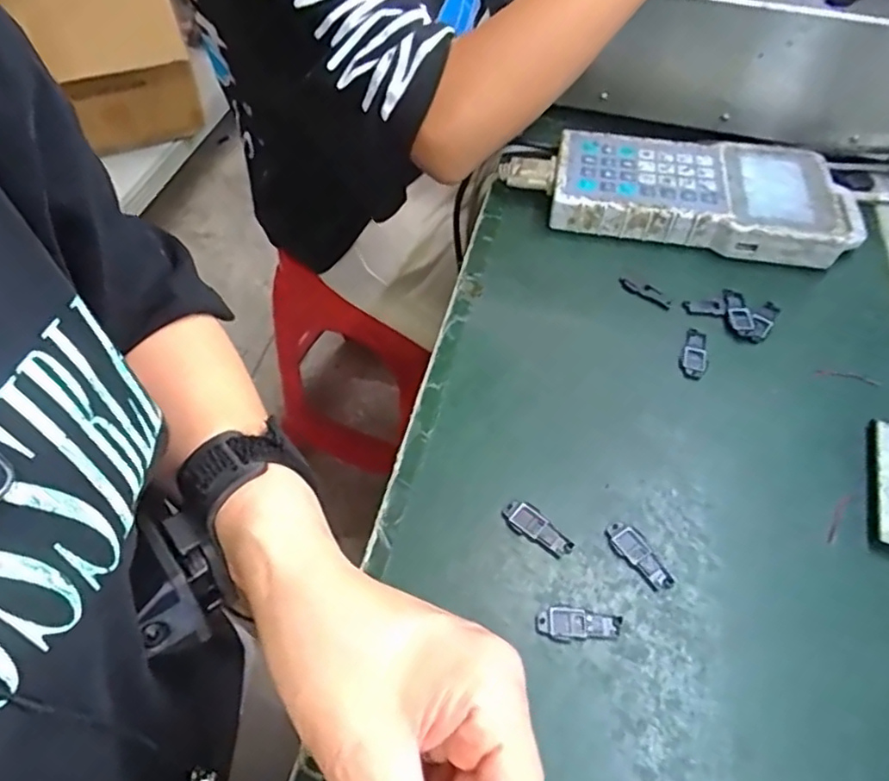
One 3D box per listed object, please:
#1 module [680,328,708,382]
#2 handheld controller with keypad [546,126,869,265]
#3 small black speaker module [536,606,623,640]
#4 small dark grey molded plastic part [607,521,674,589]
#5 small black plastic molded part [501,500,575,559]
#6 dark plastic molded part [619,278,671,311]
[{"bbox_3d":[0.160,-0.024,0.410,0.016,0.004,0.040,14,54,10],"label":"module"},{"bbox_3d":[0.194,-0.146,0.482,0.220,0.034,0.104,6,53,5],"label":"handheld controller with keypad"},{"bbox_3d":[0.065,0.112,0.307,0.040,0.004,0.014,3,53,3],"label":"small black speaker module"},{"bbox_3d":[0.101,0.084,0.329,0.014,0.004,0.040,-30,58,-21],"label":"small dark grey molded plastic part"},{"bbox_3d":[0.049,0.072,0.336,0.040,0.004,0.017,29,58,21],"label":"small black plastic molded part"},{"bbox_3d":[0.138,-0.068,0.441,0.039,0.005,0.009,35,60,24],"label":"dark plastic molded part"}]

